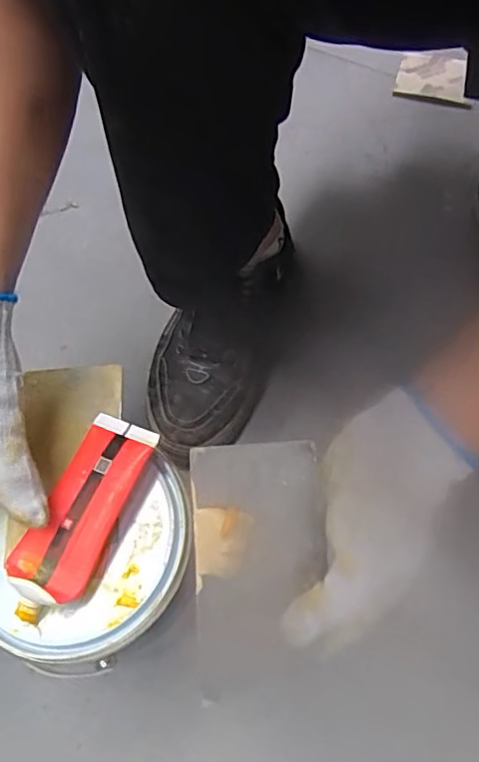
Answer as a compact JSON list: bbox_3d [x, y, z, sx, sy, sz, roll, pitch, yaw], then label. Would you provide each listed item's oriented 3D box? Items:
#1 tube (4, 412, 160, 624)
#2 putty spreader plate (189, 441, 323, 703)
[{"bbox_3d":[-0.103,0.084,0.377,0.048,0.016,0.131,21,69,13],"label":"tube"},{"bbox_3d":[0.012,0.101,0.329,0.073,0.008,0.129,-1,85,-18],"label":"putty spreader plate"}]

